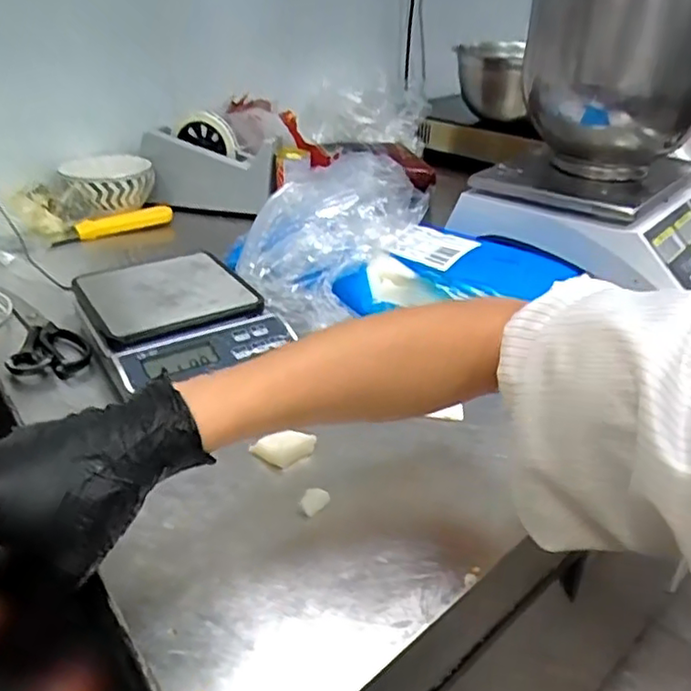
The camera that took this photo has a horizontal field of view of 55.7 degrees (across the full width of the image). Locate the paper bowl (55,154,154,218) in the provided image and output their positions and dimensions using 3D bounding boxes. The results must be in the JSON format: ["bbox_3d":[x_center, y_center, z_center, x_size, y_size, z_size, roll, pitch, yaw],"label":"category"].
[{"bbox_3d":[-0.335,-0.221,0.923,0.128,0.072,0.103,-8,31,-15],"label":"paper bowl"}]

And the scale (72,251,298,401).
[{"bbox_3d":[-0.167,-0.035,0.638,0.155,0.045,0.213,-15,34,-25],"label":"scale"}]

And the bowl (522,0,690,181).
[{"bbox_3d":[0.300,-0.288,0.713,0.190,0.208,0.190,1,30,0],"label":"bowl"}]

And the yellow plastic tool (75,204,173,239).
[{"bbox_3d":[-0.302,-0.173,0.899,0.129,0.020,0.019,-21,37,-33],"label":"yellow plastic tool"}]

